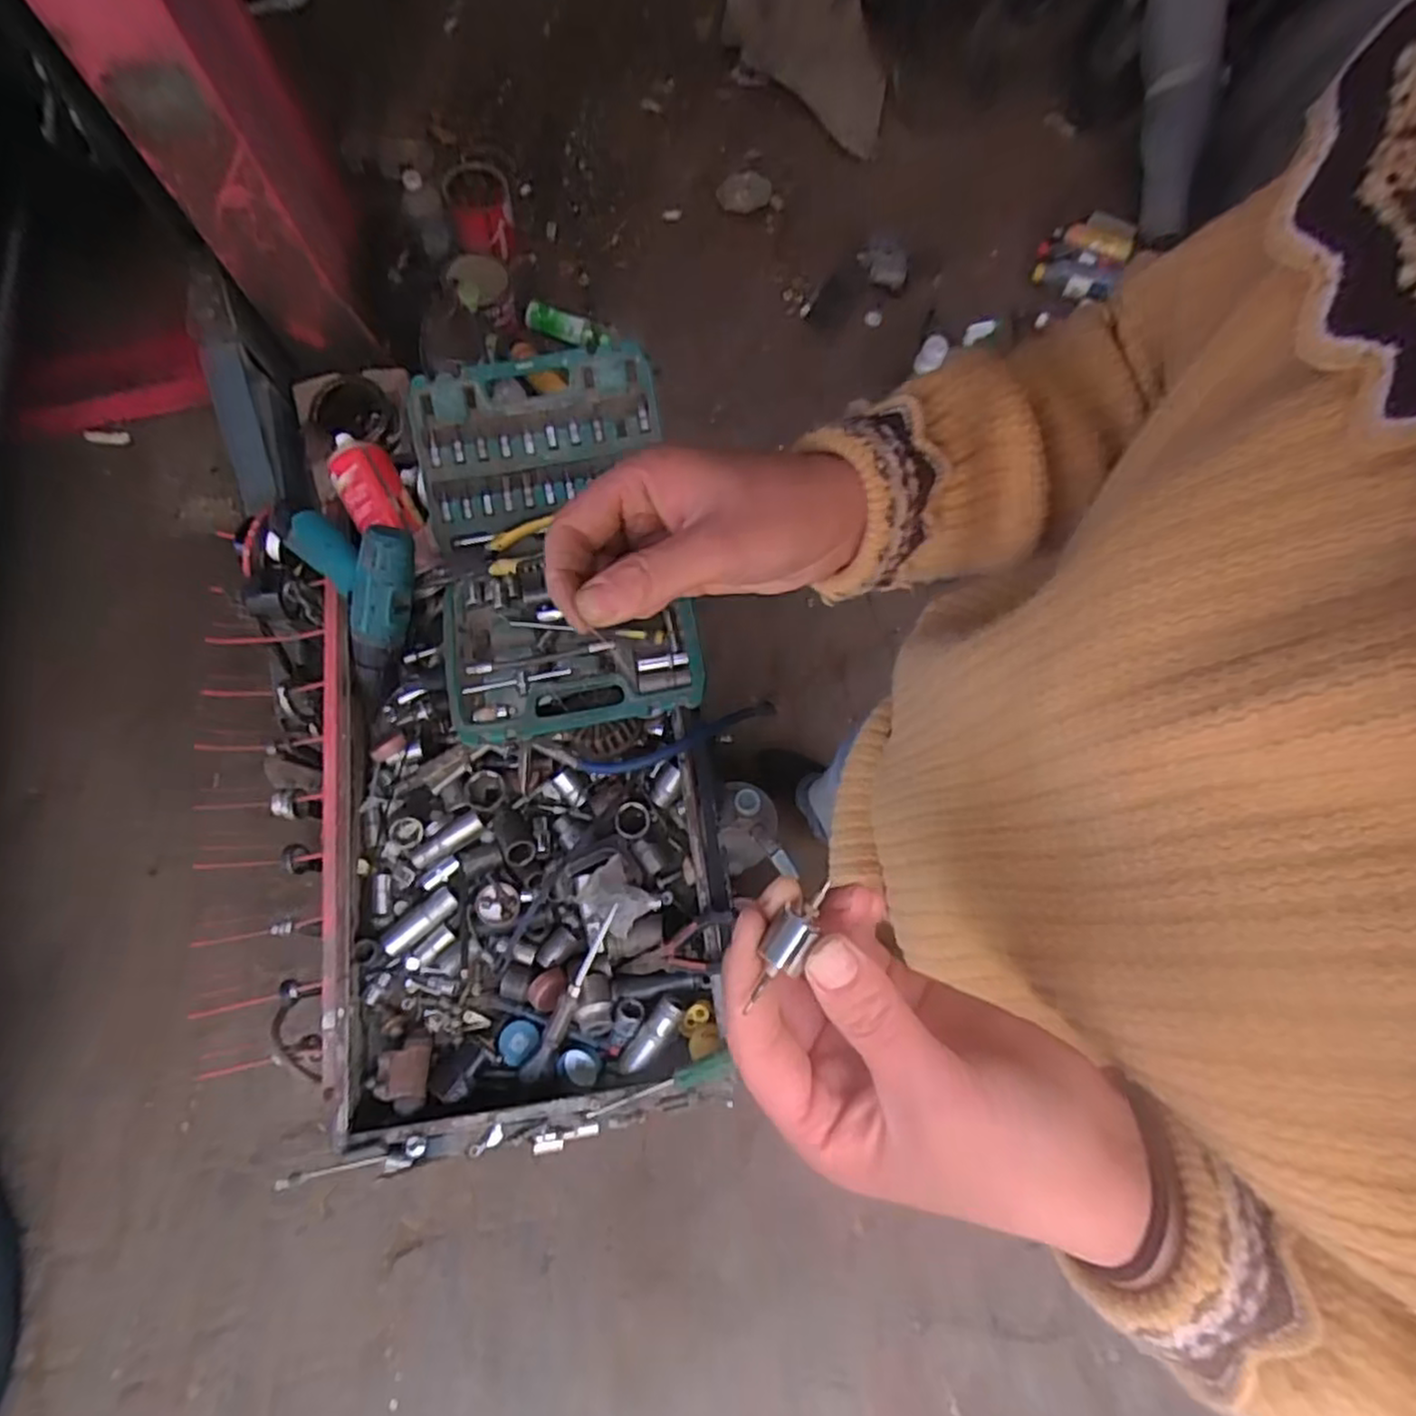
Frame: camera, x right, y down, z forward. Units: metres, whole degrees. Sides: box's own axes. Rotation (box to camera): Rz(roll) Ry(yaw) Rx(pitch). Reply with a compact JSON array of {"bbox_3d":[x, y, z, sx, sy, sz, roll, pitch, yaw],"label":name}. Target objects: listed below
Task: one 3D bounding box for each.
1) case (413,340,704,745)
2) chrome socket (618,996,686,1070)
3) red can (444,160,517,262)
[{"bbox_3d":[-0.154,-0.163,0.709,0.249,0.048,0.371,-10,89,5],"label":"case"},{"bbox_3d":[-0.053,0.297,0.655,0.026,0.019,0.076,37,77,11],"label":"chrome socket"},{"bbox_3d":[-0.474,-1.044,1.518,0.128,0.130,0.159,-14,73,-4],"label":"red can"}]

